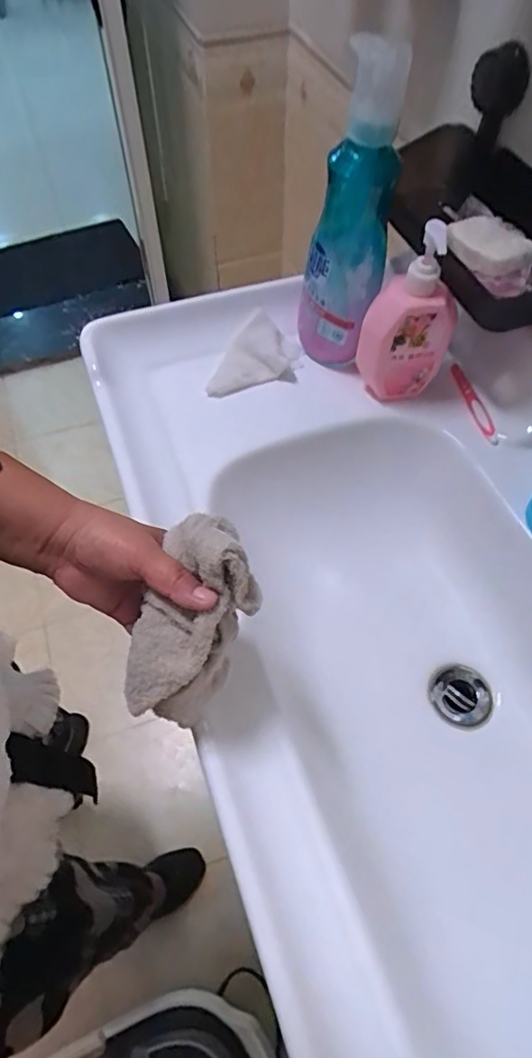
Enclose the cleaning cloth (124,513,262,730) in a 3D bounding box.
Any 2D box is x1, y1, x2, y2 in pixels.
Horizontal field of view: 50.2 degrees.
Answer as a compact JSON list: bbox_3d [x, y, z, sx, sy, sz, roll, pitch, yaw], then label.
[{"bbox_3d":[-0.048,0.065,0.385,0.067,0.051,0.144,21,103,13],"label":"cleaning cloth"}]

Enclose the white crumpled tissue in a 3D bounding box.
[{"bbox_3d":[-0.004,-0.205,0.675,0.086,0.018,0.143,18,59,11],"label":"white crumpled tissue"}]

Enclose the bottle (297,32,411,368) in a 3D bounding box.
[{"bbox_3d":[0.080,-0.293,0.586,0.077,0.316,0.078,3,58,2],"label":"bottle"}]

